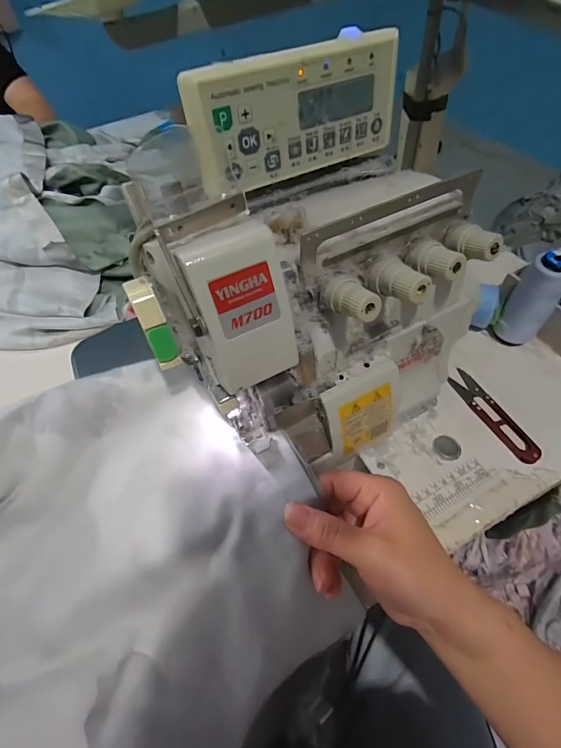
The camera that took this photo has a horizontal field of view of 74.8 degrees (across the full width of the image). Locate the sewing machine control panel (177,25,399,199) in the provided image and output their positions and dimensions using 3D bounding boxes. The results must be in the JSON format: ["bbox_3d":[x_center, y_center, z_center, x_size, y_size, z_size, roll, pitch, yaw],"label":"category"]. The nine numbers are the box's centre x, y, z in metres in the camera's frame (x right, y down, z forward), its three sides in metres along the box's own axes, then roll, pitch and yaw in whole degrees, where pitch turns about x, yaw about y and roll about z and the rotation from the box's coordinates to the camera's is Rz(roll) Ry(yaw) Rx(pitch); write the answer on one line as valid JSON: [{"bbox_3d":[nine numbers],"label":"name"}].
[{"bbox_3d":[0.013,-0.172,0.243,0.149,0.066,0.019,-27,57,-14],"label":"sewing machine control panel"}]

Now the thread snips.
[{"bbox_3d":[0.219,0.040,0.381,0.026,0.009,0.116,-20,56,-10],"label":"thread snips"}]

